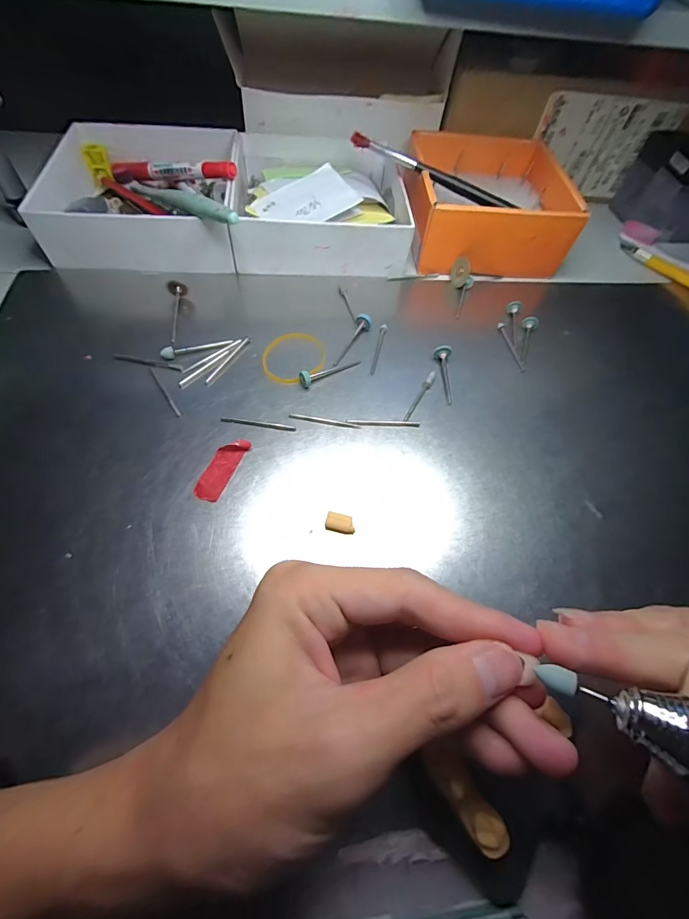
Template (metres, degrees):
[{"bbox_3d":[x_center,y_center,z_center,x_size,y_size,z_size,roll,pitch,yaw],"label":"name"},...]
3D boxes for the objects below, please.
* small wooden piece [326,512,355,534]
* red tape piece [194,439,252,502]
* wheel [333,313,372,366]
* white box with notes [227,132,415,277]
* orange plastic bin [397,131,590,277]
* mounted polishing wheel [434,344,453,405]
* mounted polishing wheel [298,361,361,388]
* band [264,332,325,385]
[{"bbox_3d":[-0.002,0.032,0.192,0.015,0.004,0.009,10,61,1],"label":"small wooden piece"},{"bbox_3d":[-0.066,0.004,0.202,0.015,0.006,0.038,22,62,8],"label":"red tape piece"},{"bbox_3d":[0.004,-0.079,0.257,0.010,0.010,0.043,29,77,11],"label":"wheel"},{"bbox_3d":[-0.017,-0.215,0.310,0.140,0.036,0.146,-4,62,-7],"label":"white box with notes"},{"bbox_3d":[0.111,-0.214,0.316,0.128,0.046,0.127,0,61,-4],"label":"orange plastic bin"},{"bbox_3d":[0.064,-0.055,0.242,0.010,0.009,0.040,4,61,-2],"label":"mounted polishing wheel"},{"bbox_3d":[-0.010,-0.056,0.243,0.047,0.010,0.008,-26,65,-32],"label":"mounted polishing wheel"},{"bbox_3d":[-0.034,-0.068,0.248,0.044,0.004,0.040,2,61,-3],"label":"band"}]

